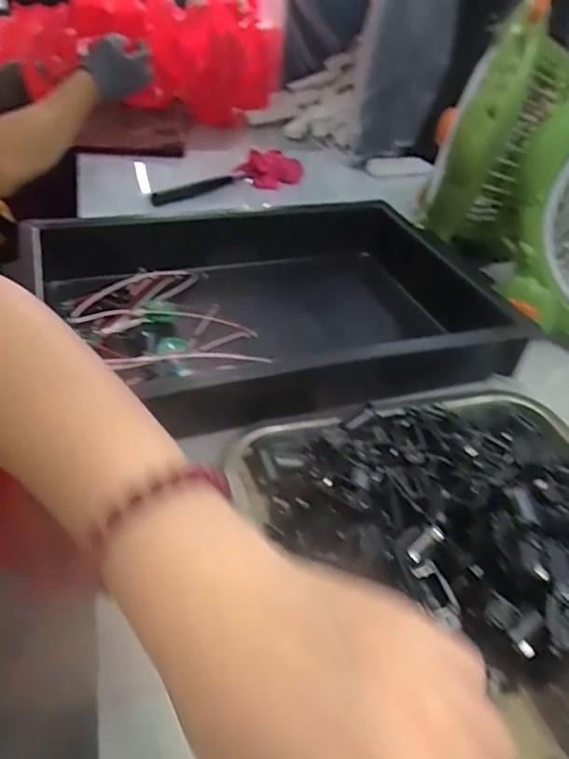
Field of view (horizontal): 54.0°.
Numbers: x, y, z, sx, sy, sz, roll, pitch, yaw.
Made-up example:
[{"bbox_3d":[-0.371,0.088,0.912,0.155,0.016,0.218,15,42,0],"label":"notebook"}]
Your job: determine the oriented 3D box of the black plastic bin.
[{"bbox_3d":[-0.007,-0.064,0.507,0.379,0.079,0.265,-10,41,-19],"label":"black plastic bin"}]

